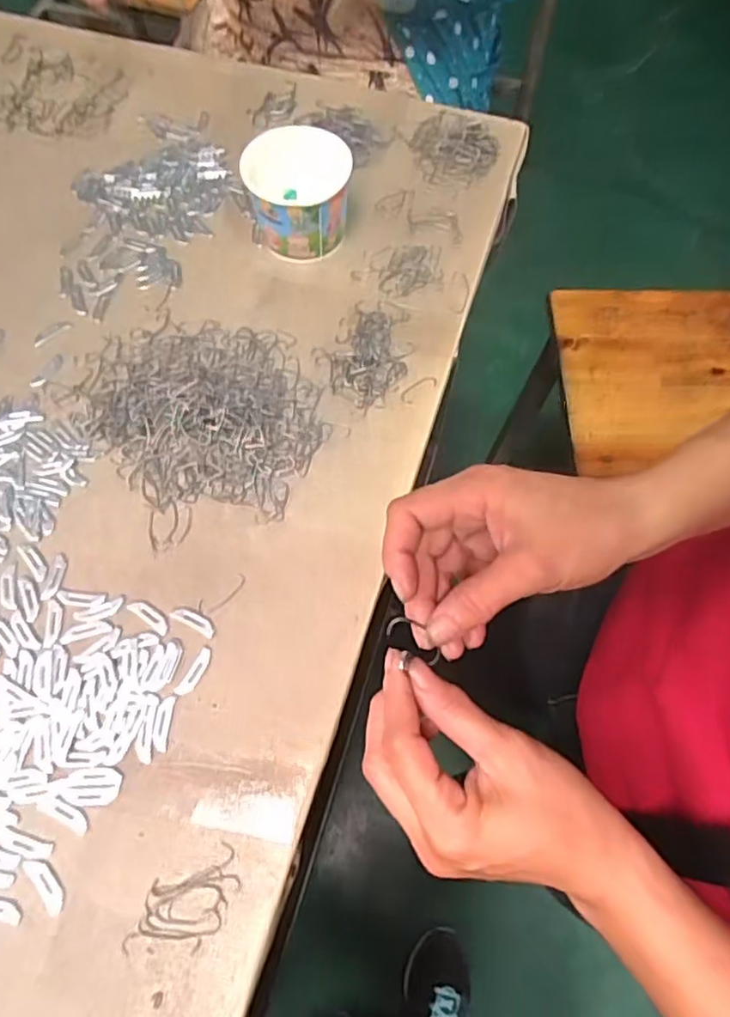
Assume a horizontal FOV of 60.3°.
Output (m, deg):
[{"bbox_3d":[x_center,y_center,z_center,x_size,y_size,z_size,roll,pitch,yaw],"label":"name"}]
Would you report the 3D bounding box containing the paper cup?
[{"bbox_3d":[-0.059,-0.278,0.565,0.087,0.082,0.078,1,67,0],"label":"paper cup"}]

